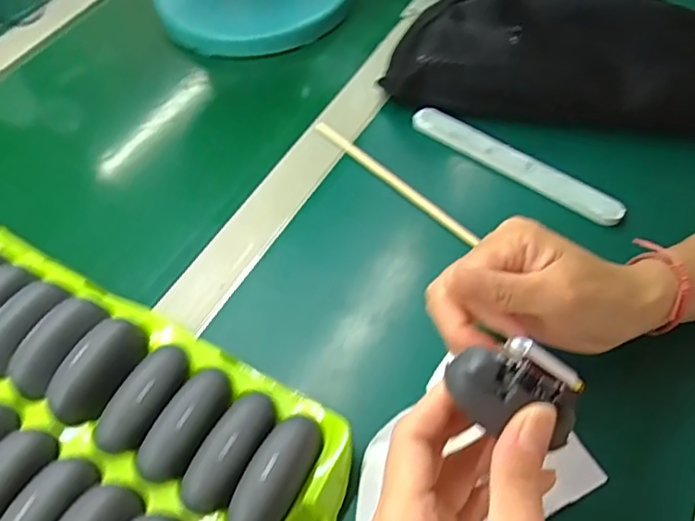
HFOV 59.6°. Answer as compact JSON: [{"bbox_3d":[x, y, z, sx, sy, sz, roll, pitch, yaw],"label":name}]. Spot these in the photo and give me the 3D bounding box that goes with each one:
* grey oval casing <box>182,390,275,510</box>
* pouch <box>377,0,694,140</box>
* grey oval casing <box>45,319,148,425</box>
[{"bbox_3d":[-0.060,0.095,0.313,0.027,0.019,0.065,21,59,18],"label":"grey oval casing"},{"bbox_3d":[0.186,-0.155,0.463,0.307,0.093,0.080,12,57,13],"label":"pouch"},{"bbox_3d":[-0.144,0.062,0.350,0.029,0.021,0.063,25,60,21],"label":"grey oval casing"}]

